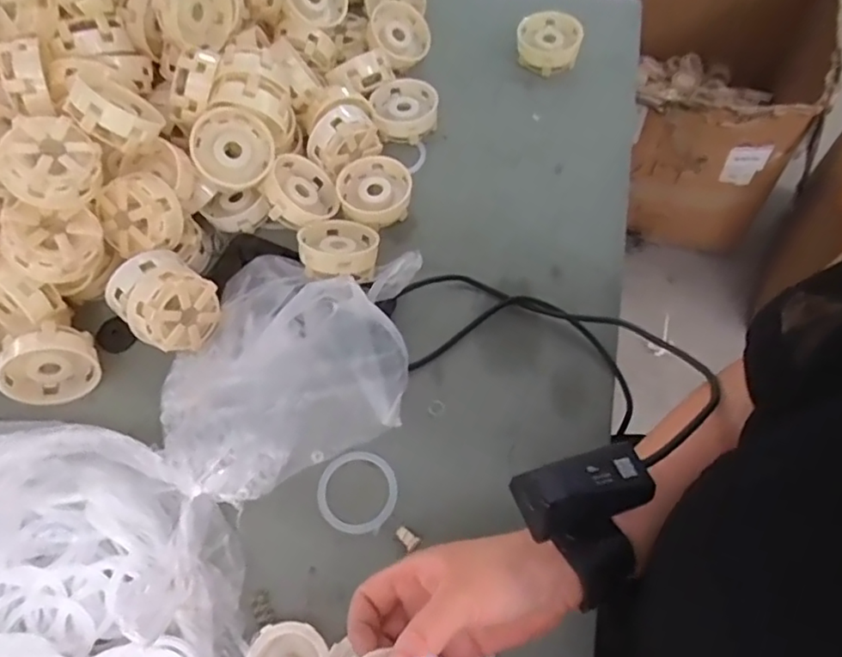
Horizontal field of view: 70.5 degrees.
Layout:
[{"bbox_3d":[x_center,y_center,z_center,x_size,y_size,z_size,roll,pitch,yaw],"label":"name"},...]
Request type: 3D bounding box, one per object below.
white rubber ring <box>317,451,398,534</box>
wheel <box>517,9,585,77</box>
[{"bbox_3d":[-0.046,0.120,0.440,0.057,0.005,0.058,-1,61,1],"label":"white rubber ring"},{"bbox_3d":[0.138,-0.311,0.643,0.065,0.034,0.061,-1,61,1],"label":"wheel"}]

